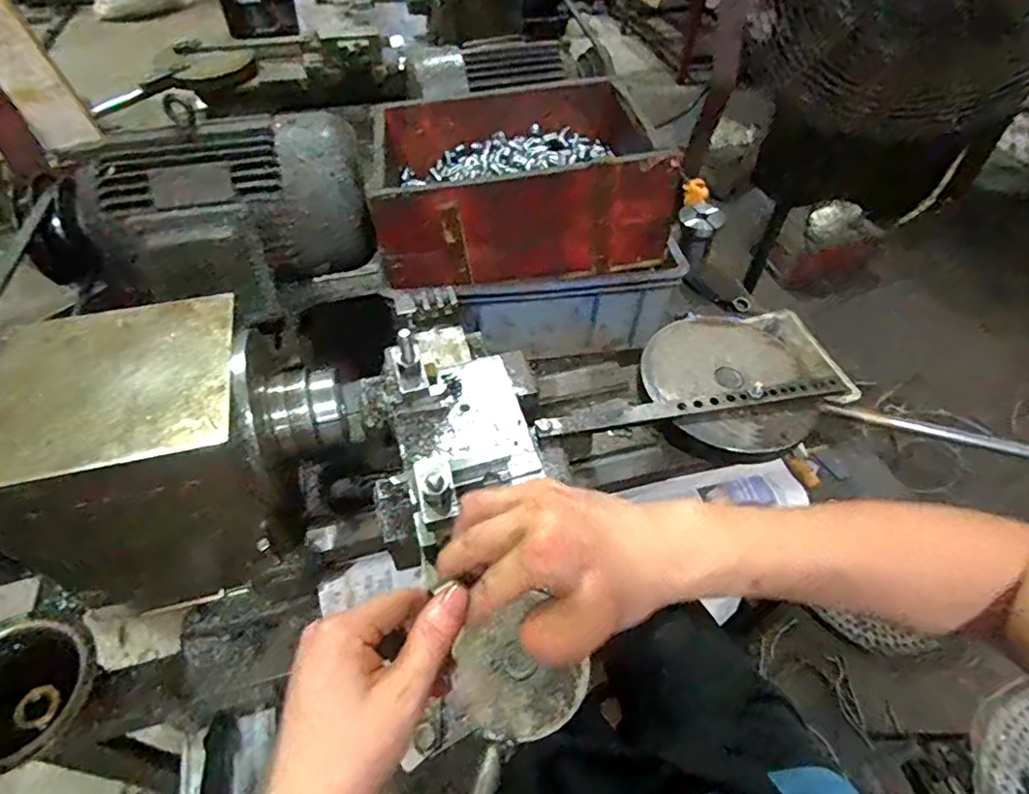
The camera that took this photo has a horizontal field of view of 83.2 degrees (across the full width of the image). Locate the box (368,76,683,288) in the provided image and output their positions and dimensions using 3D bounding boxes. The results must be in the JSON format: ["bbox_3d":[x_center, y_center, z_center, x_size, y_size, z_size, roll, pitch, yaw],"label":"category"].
[{"bbox_3d":[-0.001,-0.290,0.757,0.351,0.136,0.259,-6,50,-7],"label":"box"}]

